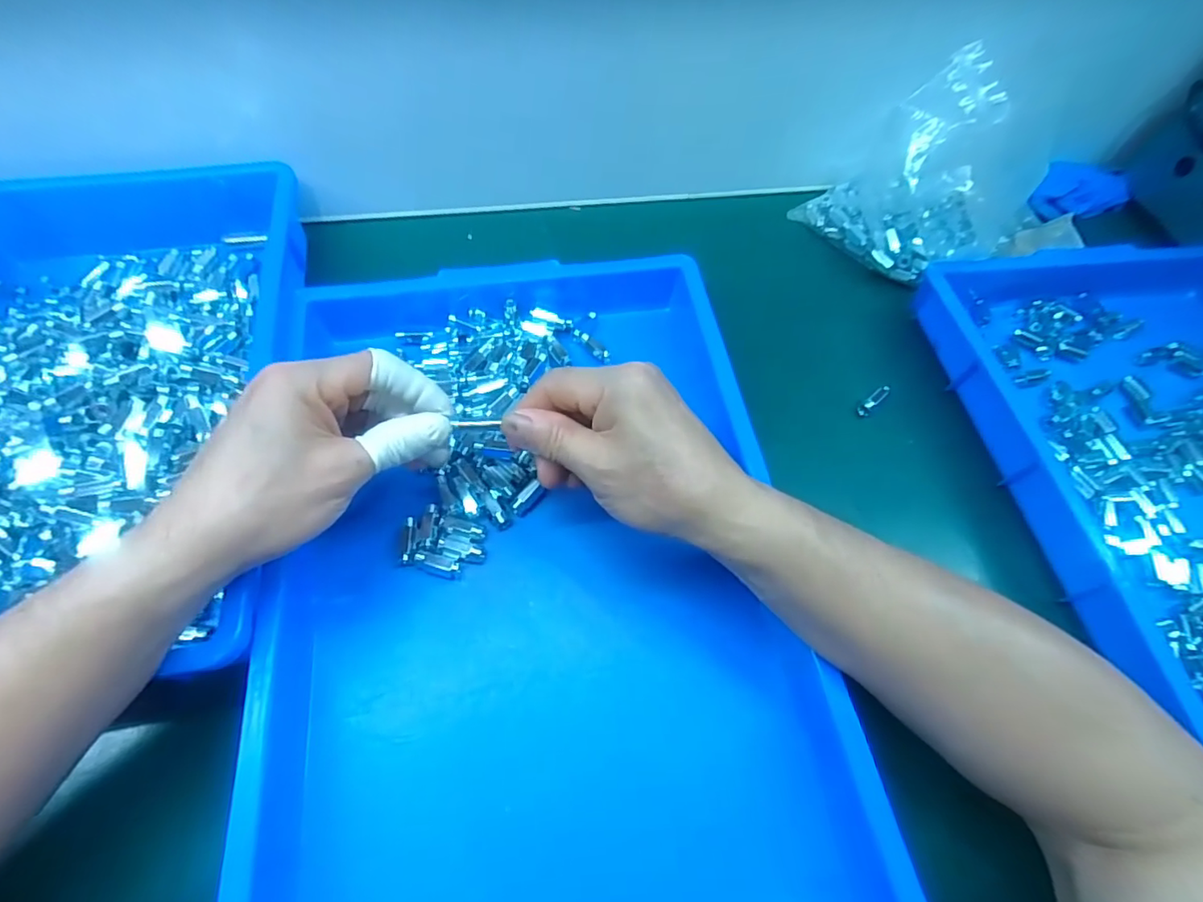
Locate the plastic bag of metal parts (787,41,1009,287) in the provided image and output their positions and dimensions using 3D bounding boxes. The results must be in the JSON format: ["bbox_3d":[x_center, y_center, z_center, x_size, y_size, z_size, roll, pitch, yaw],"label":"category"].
[{"bbox_3d":[0.265,-0.234,0.449,0.158,0.136,0.113,34,65,14],"label":"plastic bag of metal parts"}]

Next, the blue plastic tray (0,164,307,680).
[{"bbox_3d":[-0.320,-0.040,0.345,0.240,0.064,0.369,-8,62,-8],"label":"blue plastic tray"}]

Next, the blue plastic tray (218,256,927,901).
[{"bbox_3d":[-0.035,0.068,0.321,0.284,0.051,0.438,-8,62,-6],"label":"blue plastic tray"}]

